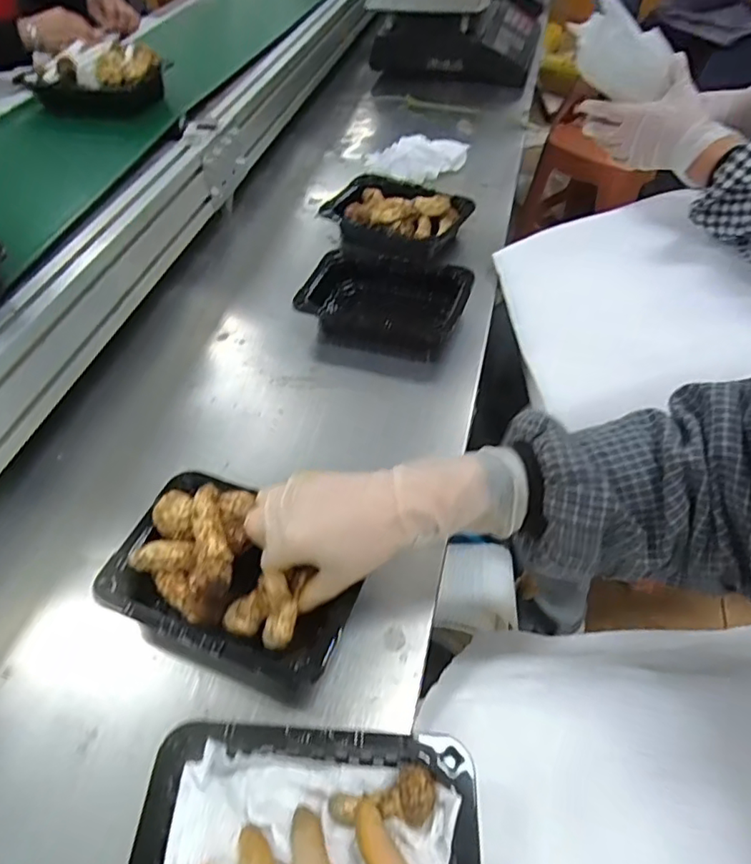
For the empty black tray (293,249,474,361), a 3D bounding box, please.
[{"bbox_3d":[0.006,-0.155,0.665,0.188,0.042,0.142,15,55,11],"label":"empty black tray"}]

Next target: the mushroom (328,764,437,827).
[{"bbox_3d":[0.003,0.216,0.329,0.065,0.017,0.027,-17,52,11],"label":"mushroom"}]

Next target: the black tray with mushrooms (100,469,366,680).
[{"bbox_3d":[-0.105,0.097,0.416,0.177,0.055,0.122,19,55,14],"label":"black tray with mushrooms"}]

